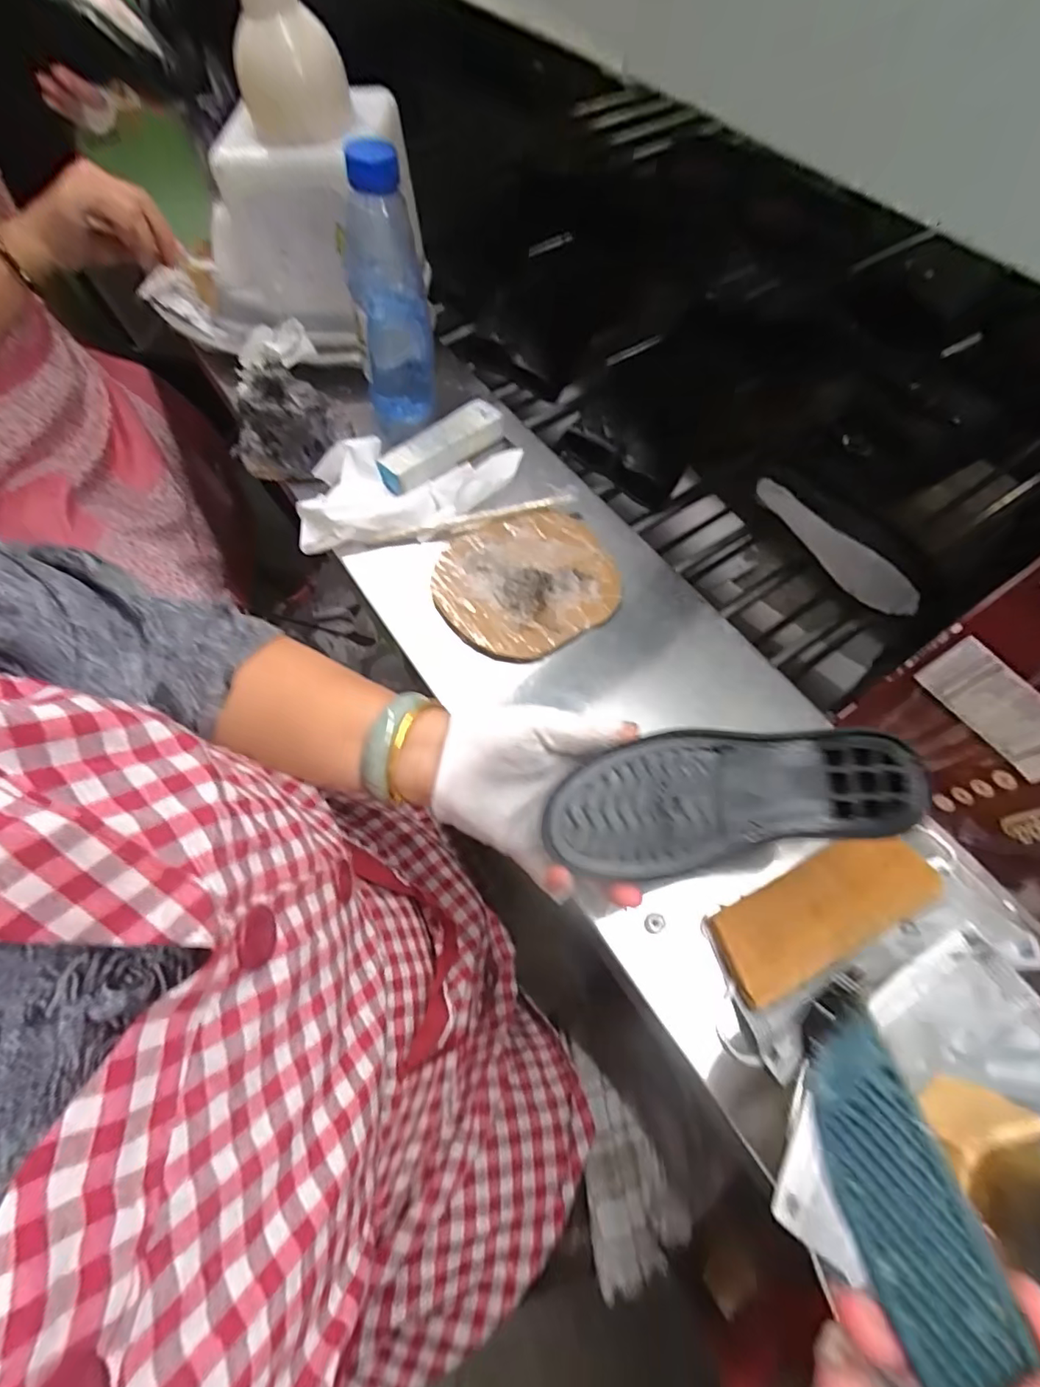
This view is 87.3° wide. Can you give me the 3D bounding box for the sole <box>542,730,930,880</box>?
[{"bbox_3d":[0.113,0.053,0.289,0.191,0.018,0.066,-8,64,3],"label":"sole"}]

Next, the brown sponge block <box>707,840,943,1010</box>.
[{"bbox_3d":[0.194,0.136,0.347,0.149,0.014,0.054,-24,66,-11],"label":"brown sponge block"}]

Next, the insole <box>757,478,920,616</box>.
[{"bbox_3d":[0.279,-0.132,0.491,0.011,0.039,0.171,-35,68,-15],"label":"insole"}]

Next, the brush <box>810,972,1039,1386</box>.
[{"bbox_3d":[0.115,0.146,0.170,0.035,0.007,0.097,-5,56,-2],"label":"brush"}]

